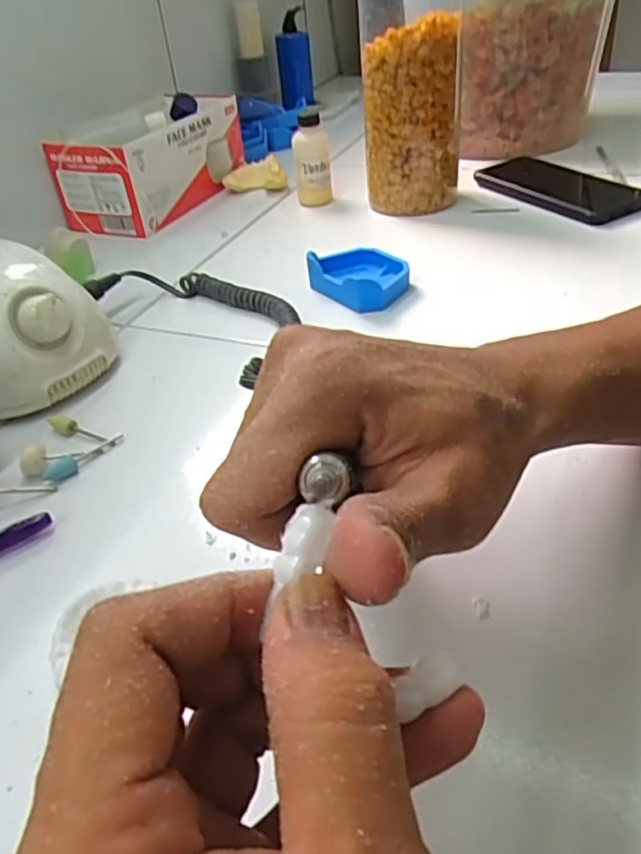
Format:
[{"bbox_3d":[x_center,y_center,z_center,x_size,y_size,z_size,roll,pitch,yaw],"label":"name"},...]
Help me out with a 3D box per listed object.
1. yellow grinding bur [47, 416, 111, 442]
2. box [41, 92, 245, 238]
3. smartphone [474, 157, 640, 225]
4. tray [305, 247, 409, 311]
[{"bbox_3d":[-0.147,0.002,0.389,0.045,0.006,0.010,19,45,26],"label":"yellow grinding bur"},{"bbox_3d":[-0.179,-0.291,0.697,0.112,0.091,0.204,13,42,24],"label":"box"},{"bbox_3d":[0.234,-0.234,0.630,0.088,0.016,0.166,-25,41,-21],"label":"smartphone"},{"bbox_3d":[0.031,-0.116,0.504,0.062,0.031,0.079,-29,45,-26],"label":"tray"}]

